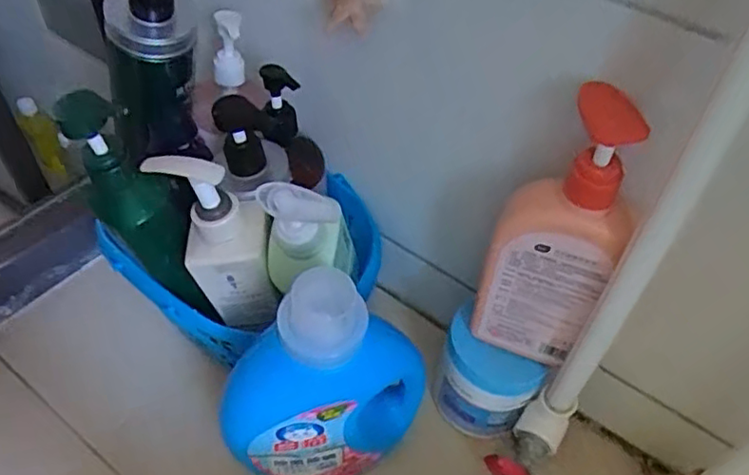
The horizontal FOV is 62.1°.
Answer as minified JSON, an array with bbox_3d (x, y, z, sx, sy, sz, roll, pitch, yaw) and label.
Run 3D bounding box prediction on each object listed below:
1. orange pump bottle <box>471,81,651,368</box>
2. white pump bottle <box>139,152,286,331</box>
[{"bbox_3d":[0.123,0.005,0.422,0.082,0.218,0.048,28,54,20],"label":"orange pump bottle"},{"bbox_3d":[-0.117,0.008,0.467,0.090,0.155,0.047,8,50,4],"label":"white pump bottle"}]

